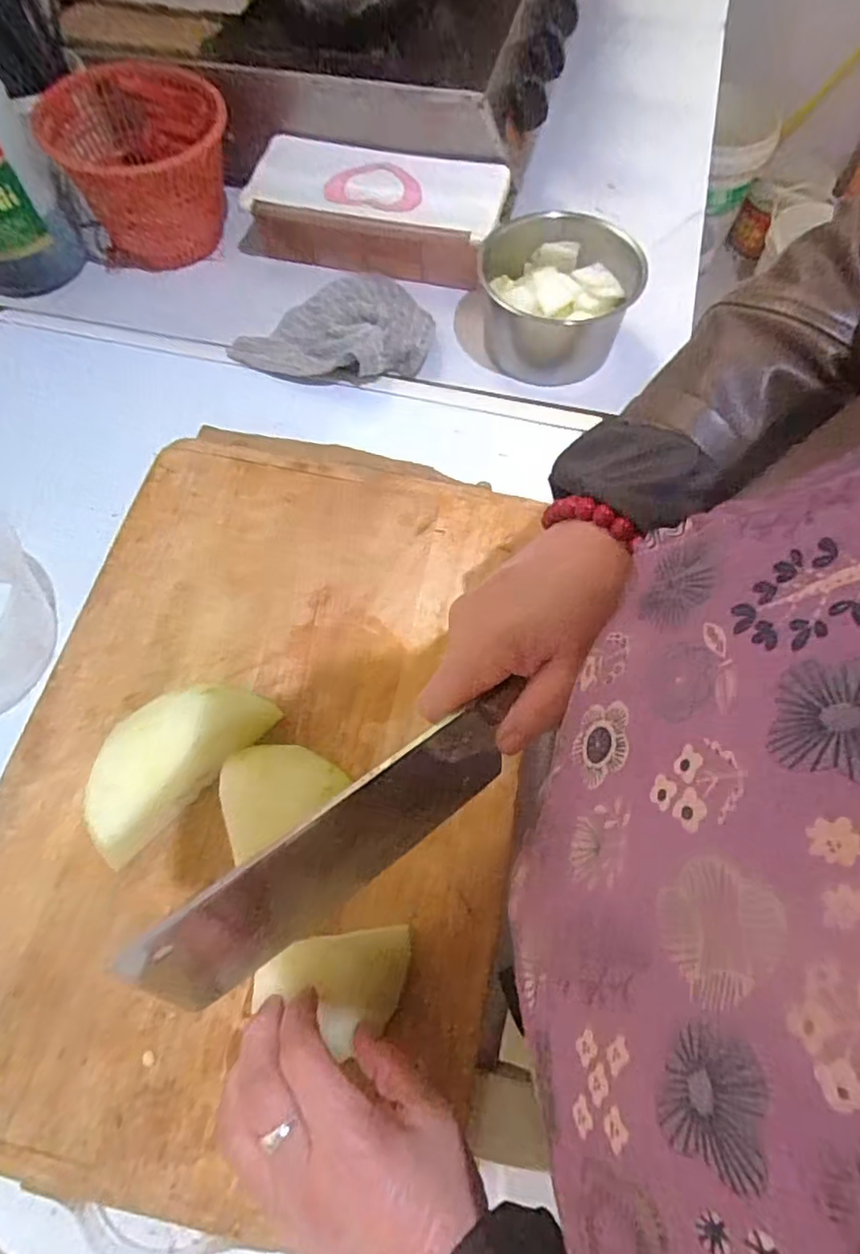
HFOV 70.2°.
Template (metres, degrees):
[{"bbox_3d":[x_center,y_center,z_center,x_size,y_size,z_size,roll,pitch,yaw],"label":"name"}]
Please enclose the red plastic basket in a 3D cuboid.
[{"bbox_3d":[-0.300,-0.495,0.671,0.167,0.131,0.158,0,66,1],"label":"red plastic basket"}]

